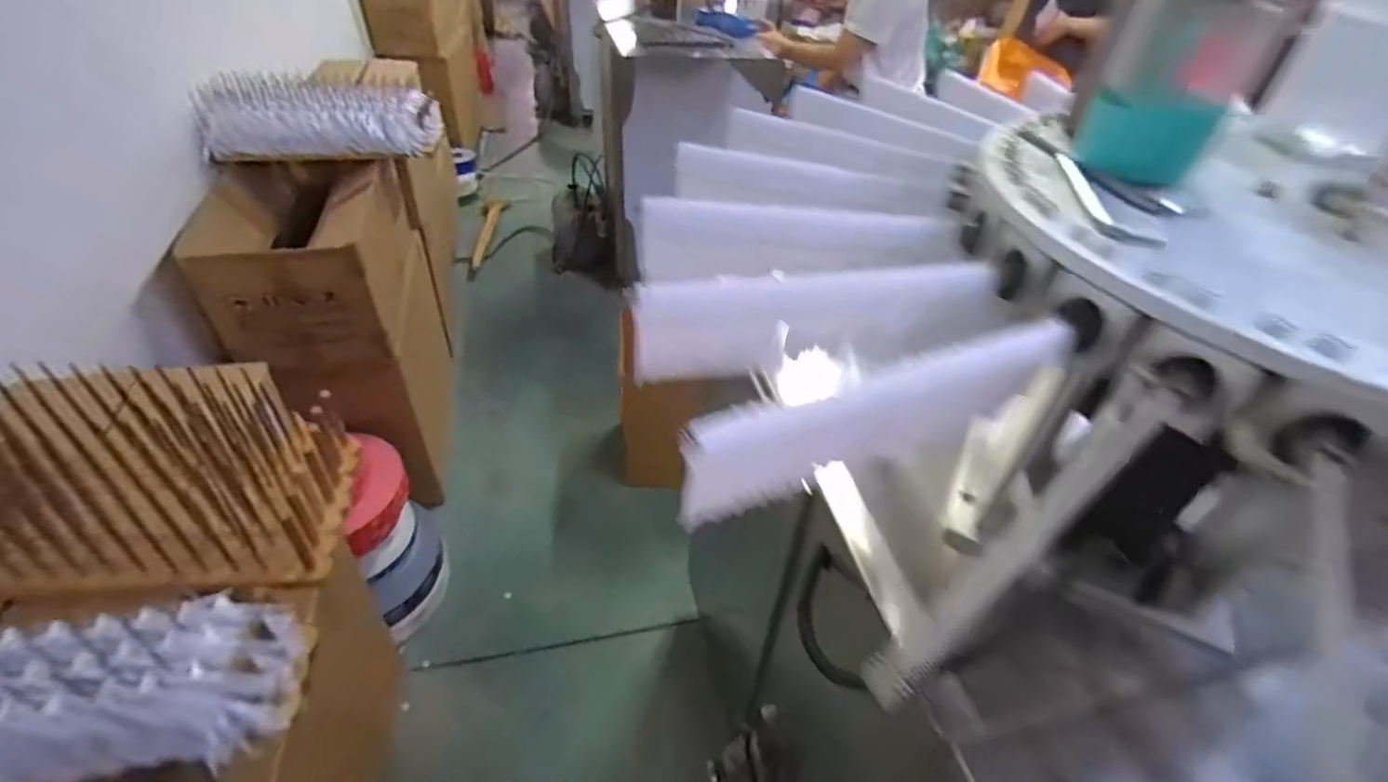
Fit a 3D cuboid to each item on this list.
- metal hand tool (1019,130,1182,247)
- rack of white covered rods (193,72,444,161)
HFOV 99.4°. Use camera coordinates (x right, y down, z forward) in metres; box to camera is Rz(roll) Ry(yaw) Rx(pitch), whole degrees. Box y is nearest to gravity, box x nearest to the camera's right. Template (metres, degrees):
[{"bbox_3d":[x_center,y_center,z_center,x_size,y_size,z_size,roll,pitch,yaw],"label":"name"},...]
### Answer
[{"bbox_3d":[0.261,-0.133,0.373,0.061,0.006,0.172,7,42,4],"label":"metal hand tool"},{"bbox_3d":[-0.860,-0.628,1.368,0.510,0.163,0.197,-14,45,-19],"label":"rack of white covered rods"}]

